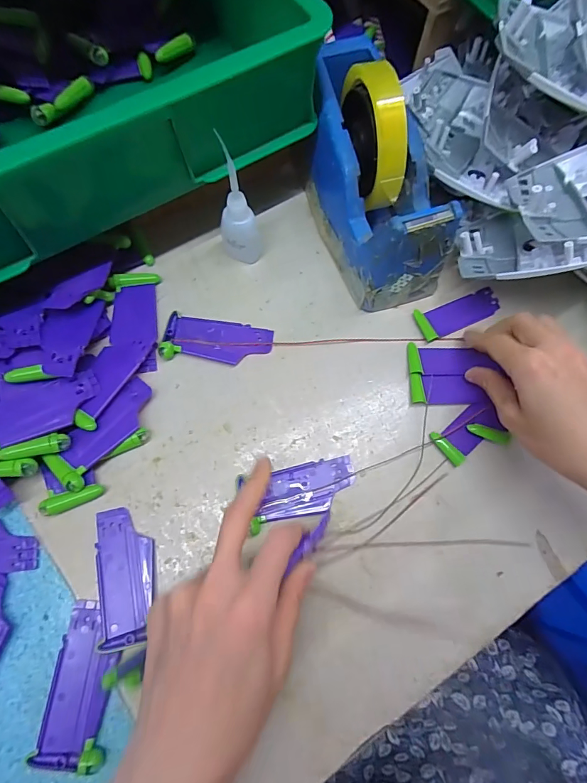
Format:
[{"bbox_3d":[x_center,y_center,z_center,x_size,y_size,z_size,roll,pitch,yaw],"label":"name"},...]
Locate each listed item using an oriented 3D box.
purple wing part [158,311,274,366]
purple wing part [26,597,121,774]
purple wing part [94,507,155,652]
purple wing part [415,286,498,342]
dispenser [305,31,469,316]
[{"bbox_3d":[-0.064,-0.042,0.337,0.088,0.007,0.040,9,73,1],"label":"purple wing part"},{"bbox_3d":[-0.136,0.186,0.256,0.040,0.009,0.090,1,73,-1],"label":"purple wing part"},{"bbox_3d":[-0.118,0.127,0.279,0.038,0.010,0.087,-7,73,-4],"label":"purple wing part"},{"bbox_3d":[0.146,-0.069,0.353,0.077,0.004,0.029,-21,74,-8],"label":"purple wing part"},{"bbox_3d":[0.062,-0.179,0.329,0.075,0.117,0.191,-19,74,-7],"label":"dispenser"}]

